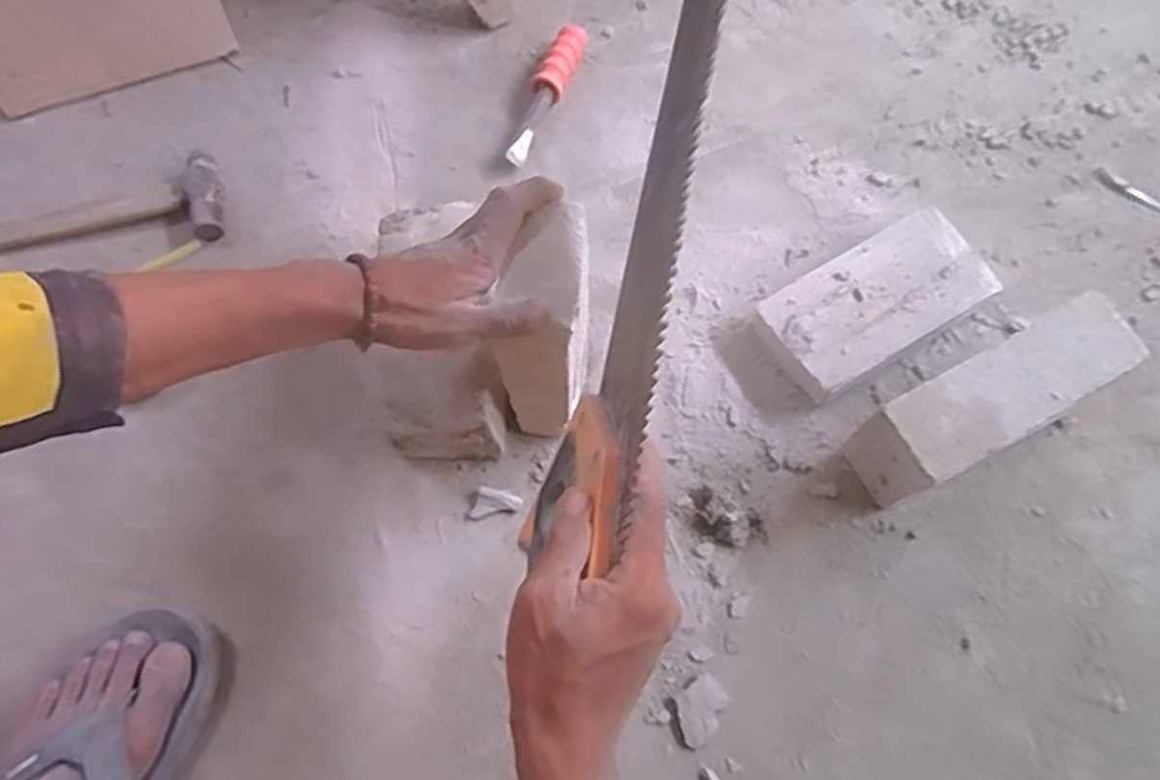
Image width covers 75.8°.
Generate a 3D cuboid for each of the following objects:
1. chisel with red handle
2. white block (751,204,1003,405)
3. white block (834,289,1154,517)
[{"bbox_3d":[-0.034,-0.307,0.774,0.030,0.032,0.190,18,66,10],"label":"chisel with red handle"},{"bbox_3d":[0.256,-0.073,0.652,0.203,0.039,0.101,-29,67,-12],"label":"white block"},{"bbox_3d":[0.309,0.016,0.573,0.204,0.106,0.071,-26,67,-10],"label":"white block"}]

